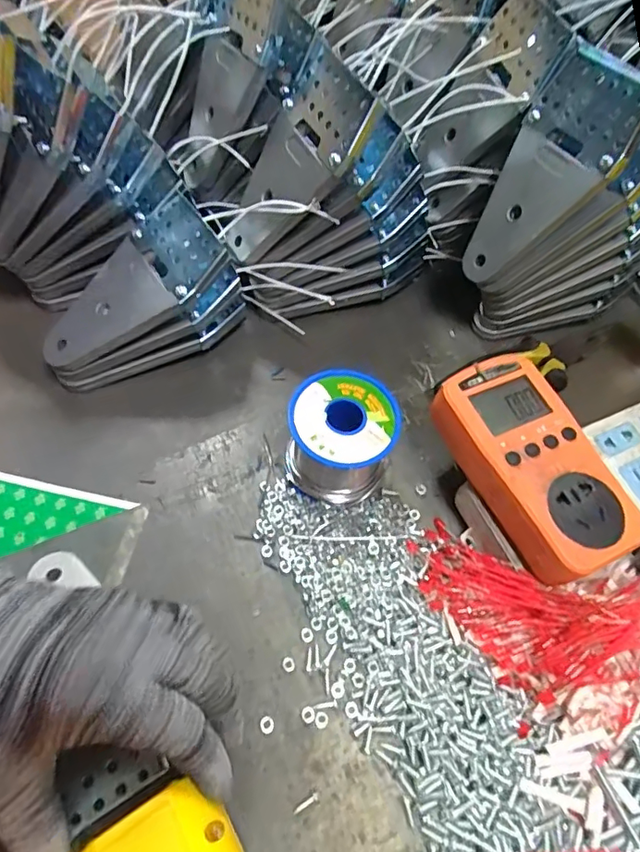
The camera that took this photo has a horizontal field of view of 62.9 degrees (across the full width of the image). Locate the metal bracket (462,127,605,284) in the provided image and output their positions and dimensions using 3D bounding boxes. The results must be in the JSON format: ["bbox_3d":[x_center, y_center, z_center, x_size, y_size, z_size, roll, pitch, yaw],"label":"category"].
[{"bbox_3d":[0.131,-0.137,0.347,0.008,0.091,0.061,-7,49,-41],"label":"metal bracket"}]

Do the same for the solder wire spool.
[{"bbox_3d":[0.011,0.011,0.331,0.069,0.063,0.069,22,59,9],"label":"solder wire spool"}]

